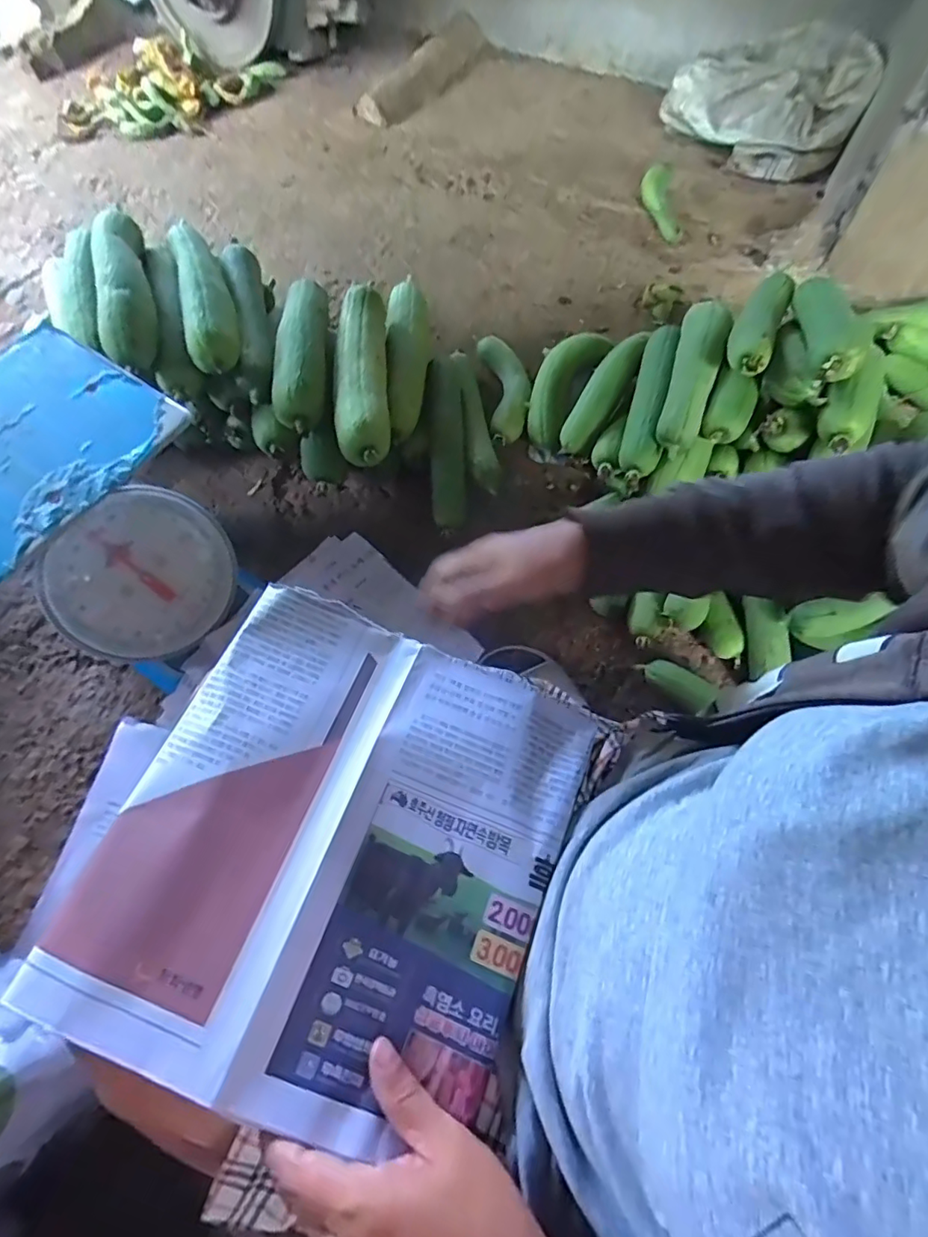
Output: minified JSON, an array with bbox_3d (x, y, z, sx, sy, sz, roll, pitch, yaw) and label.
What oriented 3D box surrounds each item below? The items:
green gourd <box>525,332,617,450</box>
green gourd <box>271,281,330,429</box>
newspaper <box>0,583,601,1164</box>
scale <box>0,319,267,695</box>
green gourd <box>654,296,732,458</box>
[{"bbox_3d":[0.155,-0.363,0.863,0.077,0.056,0.190,30,102,13],"label":"green gourd"},{"bbox_3d":[-0.225,-0.374,0.761,0.067,0.052,0.252,-3,64,-3],"label":"green gourd"},{"bbox_3d":[-0.072,0.129,0.337,0.250,0.030,0.267,19,65,8],"label":"newspaper"},{"bbox_3d":[-0.451,-0.094,0.660,0.259,0.277,0.290,33,67,14],"label":"scale"},{"bbox_3d":[0.293,-0.313,0.709,0.055,0.052,0.213,16,82,6],"label":"green gourd"}]

